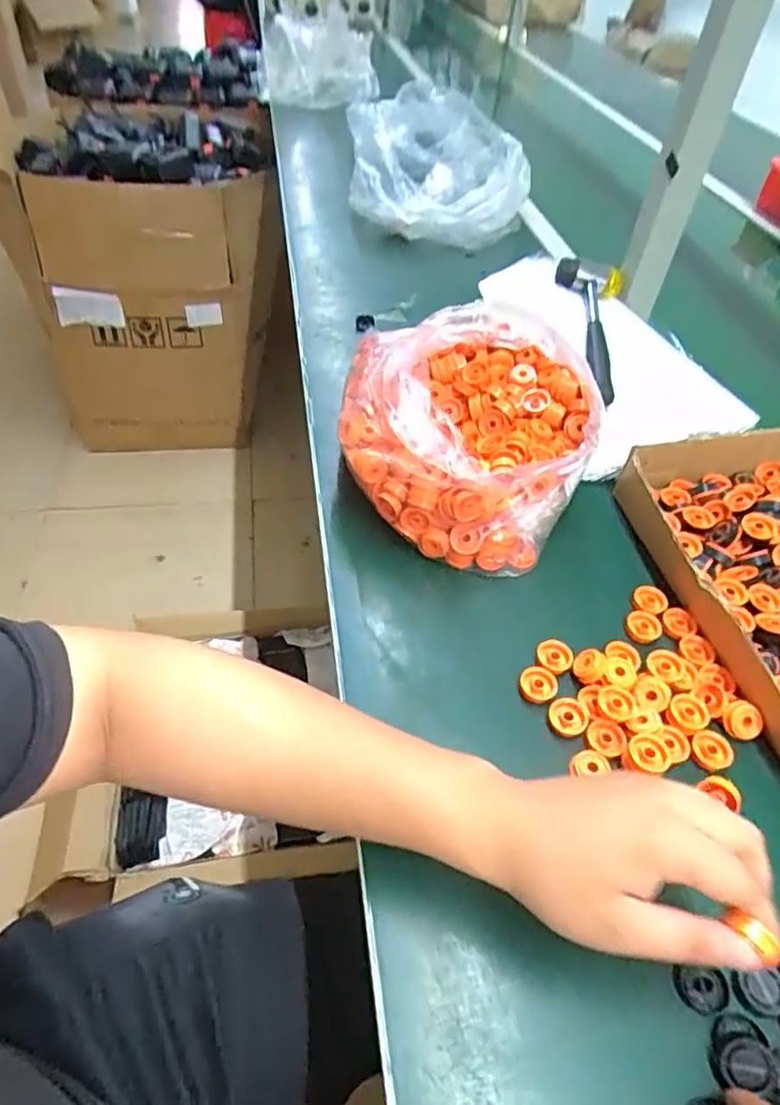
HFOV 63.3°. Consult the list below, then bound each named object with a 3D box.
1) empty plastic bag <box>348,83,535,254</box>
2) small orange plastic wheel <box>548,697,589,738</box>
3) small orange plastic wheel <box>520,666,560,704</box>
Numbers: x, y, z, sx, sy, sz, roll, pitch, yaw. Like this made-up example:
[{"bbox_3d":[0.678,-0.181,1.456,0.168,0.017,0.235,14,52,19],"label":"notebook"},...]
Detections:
[{"bbox_3d":[0.074,-0.647,1.034,0.270,0.132,0.404,2,47,-4],"label":"empty plastic bag"},{"bbox_3d":[0.124,0.115,0.440,0.024,0.009,0.026,3,47,-3],"label":"small orange plastic wheel"},{"bbox_3d":[0.107,0.095,0.456,0.026,0.008,0.027,3,47,-3],"label":"small orange plastic wheel"}]

